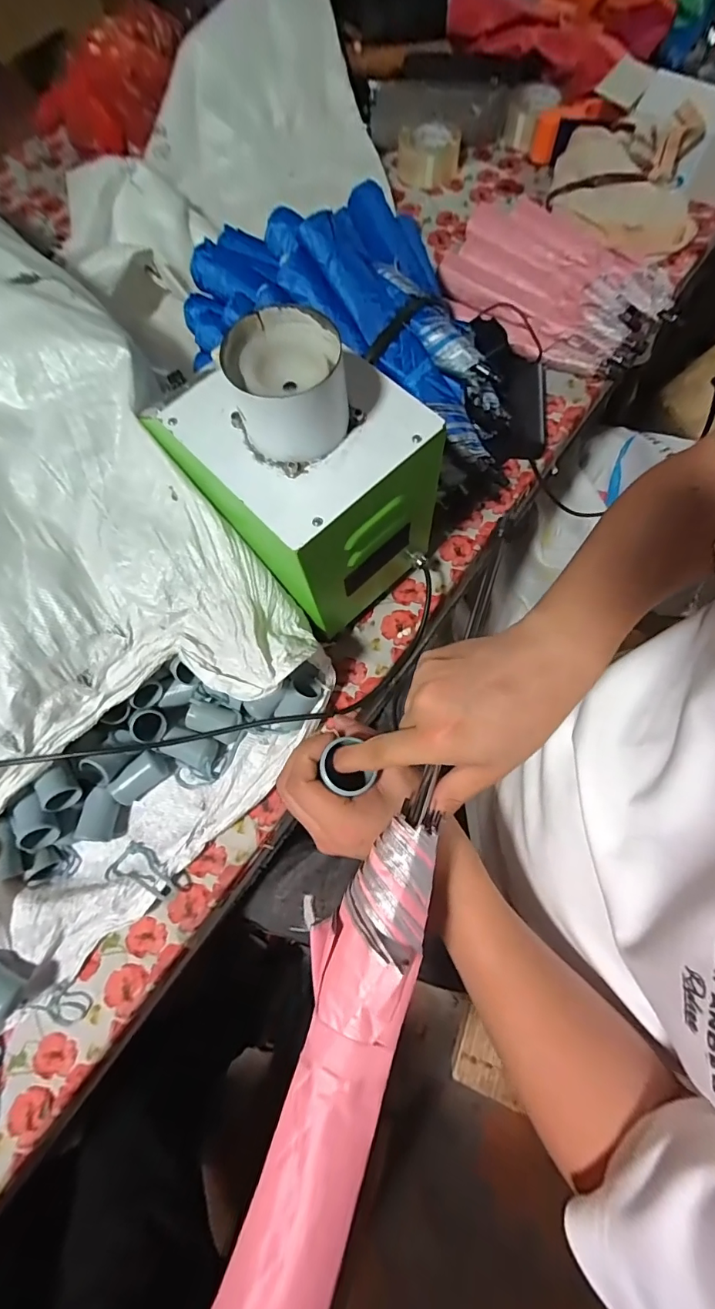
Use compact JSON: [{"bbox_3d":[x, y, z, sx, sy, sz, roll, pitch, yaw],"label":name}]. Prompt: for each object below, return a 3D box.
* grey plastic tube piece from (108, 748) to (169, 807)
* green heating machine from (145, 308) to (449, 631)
[{"bbox_3d":[-0.249,0.142,0.524,0.059,0.038,0.033,-37,75,-9],"label":"grey plastic tube piece"},{"bbox_3d":[-0.044,-0.176,0.462,0.185,0.270,0.193,-40,75,-9],"label":"green heating machine"}]

